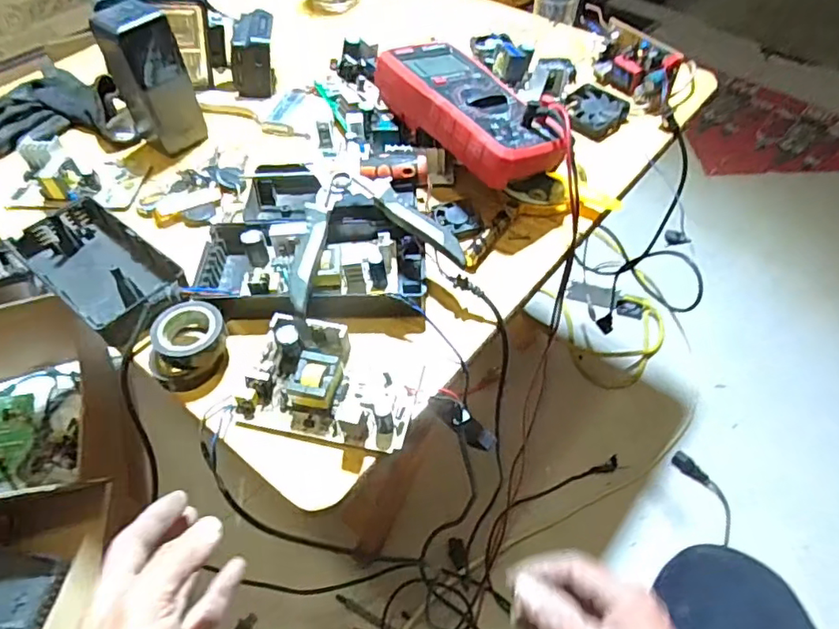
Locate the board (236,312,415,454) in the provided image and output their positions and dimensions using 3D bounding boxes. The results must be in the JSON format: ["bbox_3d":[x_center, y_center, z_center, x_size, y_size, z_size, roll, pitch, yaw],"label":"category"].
[{"bbox_3d":[-0.063,0.045,0.395,0.117,0.031,0.078,9,53,8],"label":"board"}]

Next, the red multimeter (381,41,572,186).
[{"bbox_3d":[0.044,-0.186,0.509,0.092,0.046,0.182,-29,58,-18],"label":"red multimeter"}]

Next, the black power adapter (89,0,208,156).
[{"bbox_3d":[-0.258,-0.229,0.546,0.061,0.126,0.052,37,61,26],"label":"black power adapter"}]

